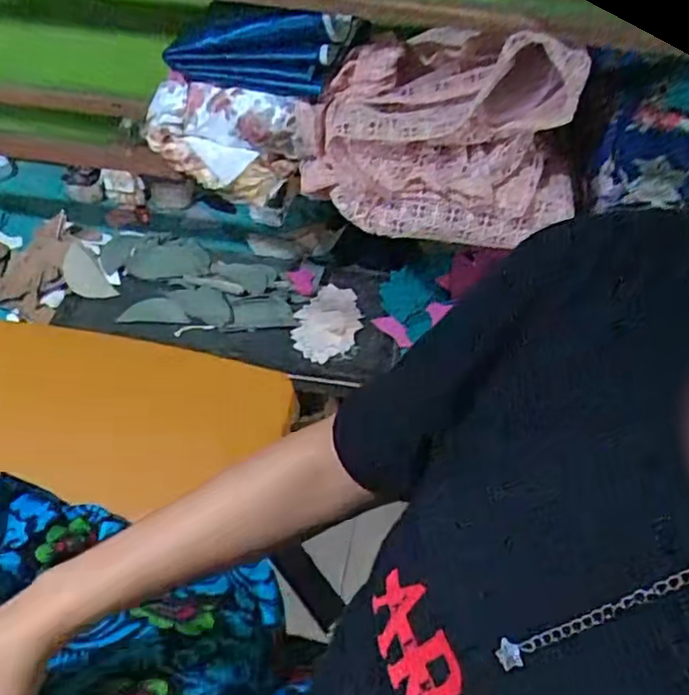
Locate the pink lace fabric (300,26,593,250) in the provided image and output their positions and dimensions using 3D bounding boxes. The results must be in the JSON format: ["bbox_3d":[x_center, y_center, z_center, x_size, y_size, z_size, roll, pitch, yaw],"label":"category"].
[{"bbox_3d":[0.118,-0.247,0.748,0.314,0.204,0.128,12,47,8],"label":"pink lace fabric"}]

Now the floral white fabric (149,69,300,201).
[{"bbox_3d":[-0.150,-0.257,0.817,0.190,0.133,0.060,7,47,3],"label":"floral white fabric"}]

